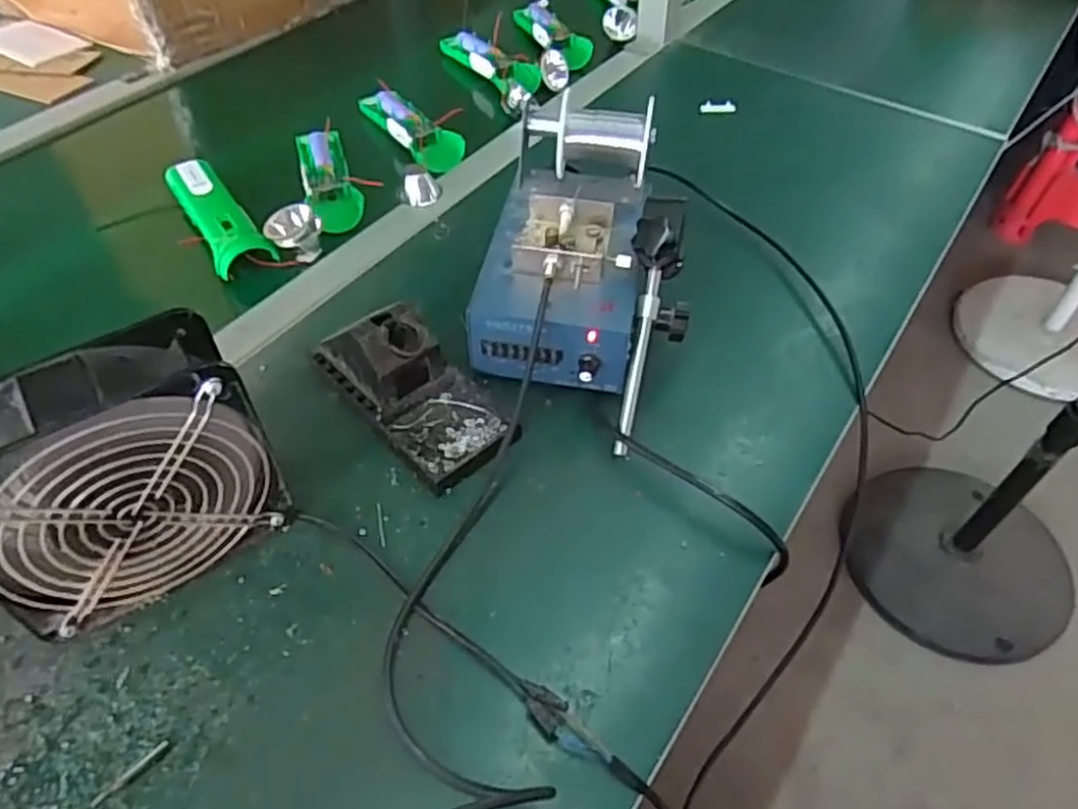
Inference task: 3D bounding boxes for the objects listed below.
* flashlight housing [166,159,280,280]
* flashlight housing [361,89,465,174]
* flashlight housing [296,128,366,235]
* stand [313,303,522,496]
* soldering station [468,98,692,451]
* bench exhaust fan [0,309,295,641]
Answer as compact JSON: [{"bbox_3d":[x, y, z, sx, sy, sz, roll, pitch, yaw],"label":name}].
[{"bbox_3d":[-0.282,-0.168,0.650,0.047,0.034,0.133,-29,55,-23],"label":"flashlight housing"},{"bbox_3d":[-0.130,-0.276,0.739,0.050,0.035,0.142,-32,57,-25],"label":"flashlight housing"},{"bbox_3d":[-0.195,-0.209,0.691,0.043,0.029,0.127,-16,51,-14],"label":"flashlight housing"},{"bbox_3d":[-0.088,-0.021,0.517,0.075,0.076,0.152,-34,57,-26],"label":"stand"},{"bbox_3d":[0.034,-0.103,0.547,0.150,0.141,0.211,11,50,9],"label":"soldering station"},{"bbox_3d":[-0.227,0.044,0.408,0.154,0.152,0.062,-27,54,-21],"label":"bench exhaust fan"}]

